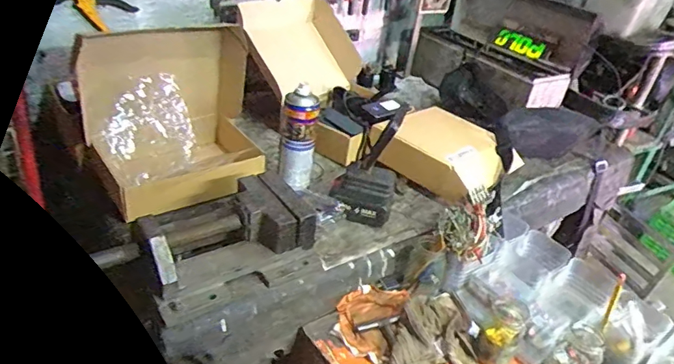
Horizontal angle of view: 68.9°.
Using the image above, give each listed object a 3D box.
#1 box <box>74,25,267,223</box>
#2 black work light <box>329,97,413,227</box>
[{"bbox_3d":[-0.289,-0.127,0.902,0.297,0.264,0.226,-11,36,-26],"label":"box"},{"bbox_3d":[0.055,-0.026,0.868,0.109,0.213,0.068,5,32,-4],"label":"black work light"}]

